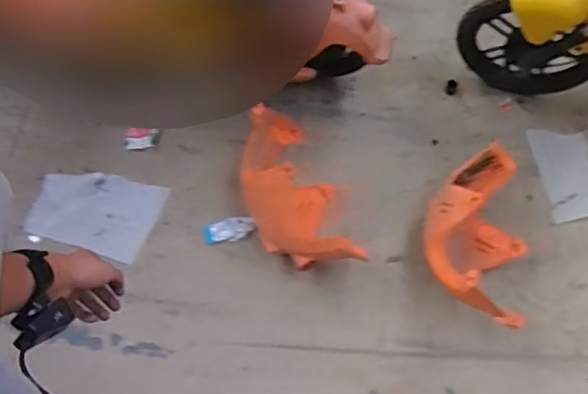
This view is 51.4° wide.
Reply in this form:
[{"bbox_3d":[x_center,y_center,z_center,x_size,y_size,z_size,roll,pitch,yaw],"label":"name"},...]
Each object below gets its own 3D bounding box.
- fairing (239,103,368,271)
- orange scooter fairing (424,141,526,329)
[{"bbox_3d":[-0.003,-0.008,1.511,0.228,0.228,0.412,-13,62,-5],"label":"fairing"},{"bbox_3d":[0.444,0.070,1.466,0.241,0.225,0.426,14,63,10],"label":"orange scooter fairing"}]

